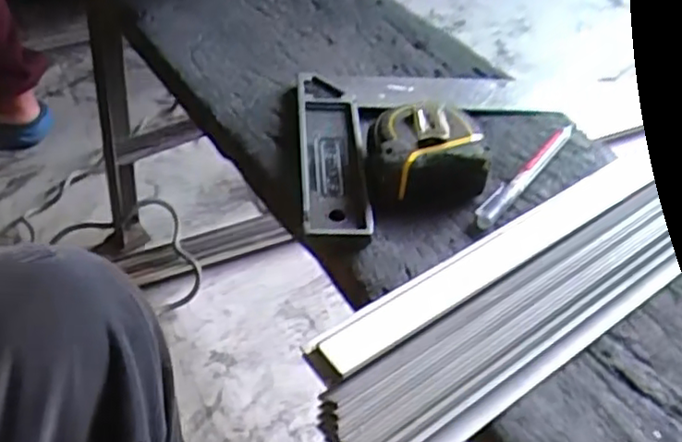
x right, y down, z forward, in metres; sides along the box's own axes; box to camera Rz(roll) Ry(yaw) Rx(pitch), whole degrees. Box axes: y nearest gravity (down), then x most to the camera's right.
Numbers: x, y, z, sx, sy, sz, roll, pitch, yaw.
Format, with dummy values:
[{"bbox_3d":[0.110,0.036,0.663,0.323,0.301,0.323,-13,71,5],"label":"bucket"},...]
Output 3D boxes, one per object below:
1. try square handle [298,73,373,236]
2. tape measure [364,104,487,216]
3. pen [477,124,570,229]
[{"bbox_3d":[-0.007,-0.053,0.496,0.045,0.012,0.167,-2,46,-4],"label":"try square handle"},{"bbox_3d":[0.059,-0.046,0.477,0.081,0.037,0.077,-1,46,-3],"label":"tape measure"},{"bbox_3d":[0.134,-0.035,0.496,0.015,0.012,0.128,30,52,25],"label":"pen"}]

